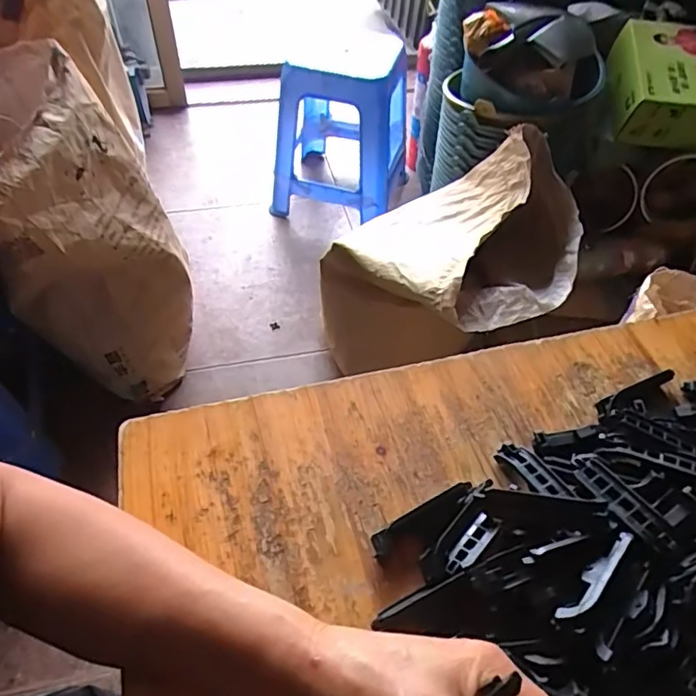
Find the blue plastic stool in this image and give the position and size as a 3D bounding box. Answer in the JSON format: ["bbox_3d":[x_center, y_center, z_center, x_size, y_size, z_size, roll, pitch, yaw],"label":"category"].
[{"bbox_3d":[-0.011,-0.659,1.657,0.347,0.389,0.404,14,52,8],"label":"blue plastic stool"}]

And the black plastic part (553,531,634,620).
[{"bbox_3d":[0.137,0.124,0.303,0.067,0.011,0.012,-35,61,-26],"label":"black plastic part"}]

